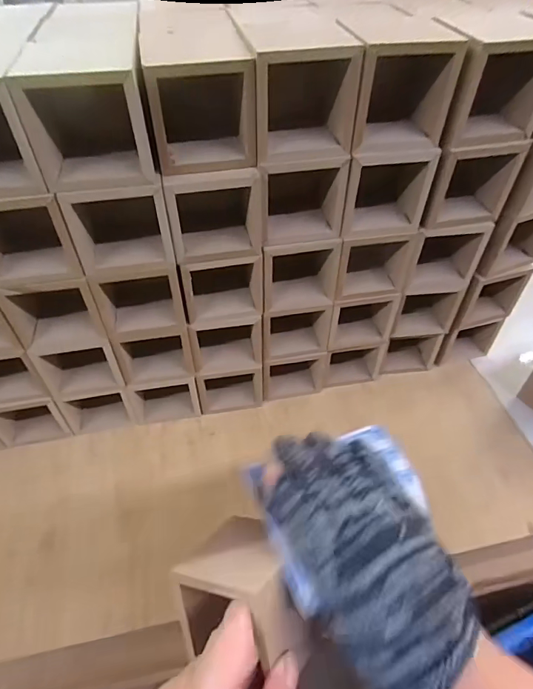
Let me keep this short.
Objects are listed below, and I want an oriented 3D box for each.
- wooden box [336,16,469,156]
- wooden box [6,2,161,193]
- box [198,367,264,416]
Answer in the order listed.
[{"bbox_3d":[0.085,-0.171,0.290,0.063,0.066,0.073,-2,47,-1],"label":"wooden box"},{"bbox_3d":[-0.105,-0.163,0.278,0.068,0.075,0.131,-7,48,-6],"label":"wooden box"},{"bbox_3d":[-0.038,0.035,0.435,0.061,0.052,0.040,-9,47,-8],"label":"box"}]

